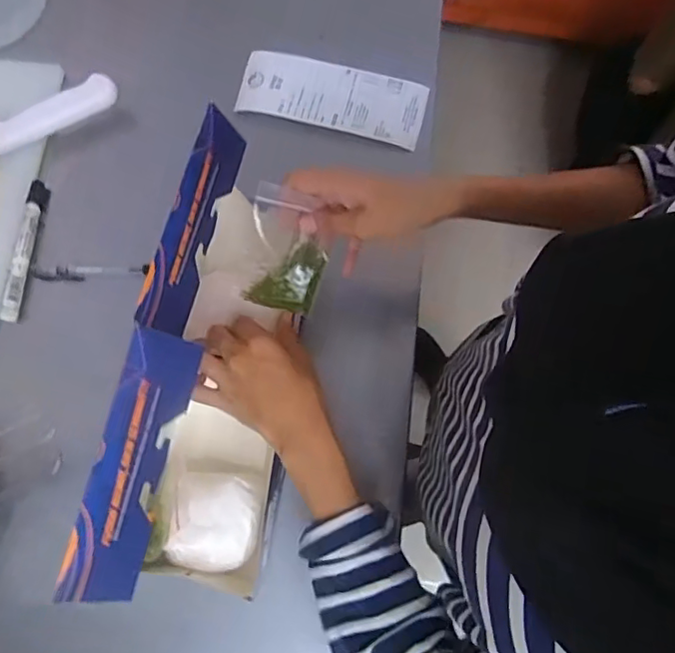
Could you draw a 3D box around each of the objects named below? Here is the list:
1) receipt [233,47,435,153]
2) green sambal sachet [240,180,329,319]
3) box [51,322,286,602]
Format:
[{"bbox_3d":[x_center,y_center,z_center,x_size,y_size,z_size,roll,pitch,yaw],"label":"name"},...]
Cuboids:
[{"bbox_3d":[-0.006,-0.242,0.588,0.195,0.013,0.075,14,76,4],"label":"receipt"},{"bbox_3d":[-0.039,-0.056,0.428,0.063,0.008,0.094,13,113,-13],"label":"green sambal sachet"},{"bbox_3d":[-0.103,0.108,0.425,0.099,0.157,0.167,13,76,3],"label":"box"}]

